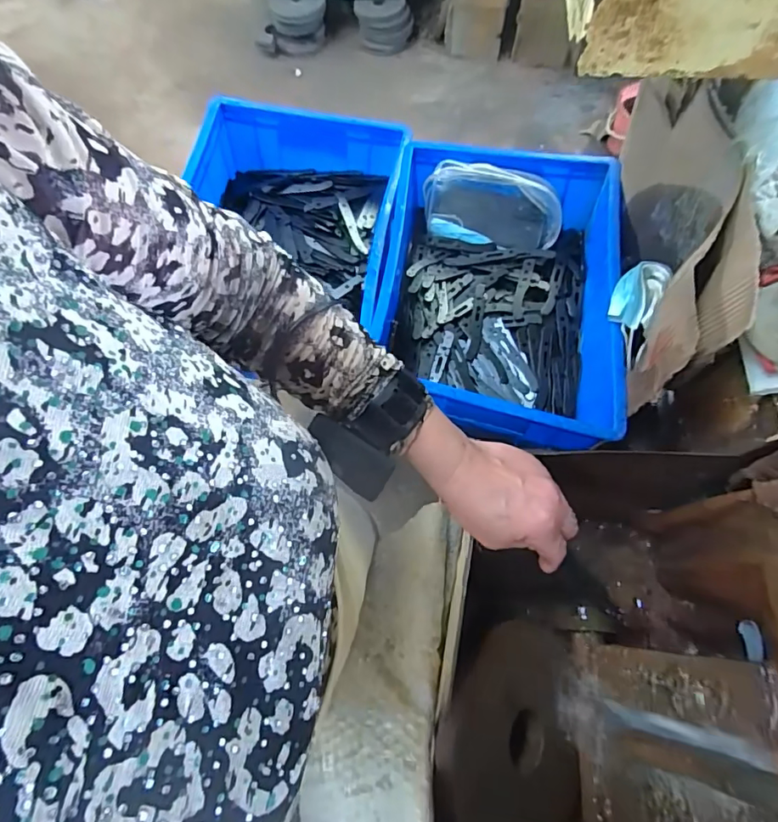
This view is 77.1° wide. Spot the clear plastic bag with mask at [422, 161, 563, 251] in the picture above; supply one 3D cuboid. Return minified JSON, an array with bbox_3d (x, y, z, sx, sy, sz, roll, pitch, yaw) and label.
[{"bbox_3d":[0.153,-0.300,0.723,0.205,0.109,0.041,10,29,6],"label":"clear plastic bag with mask"}]

